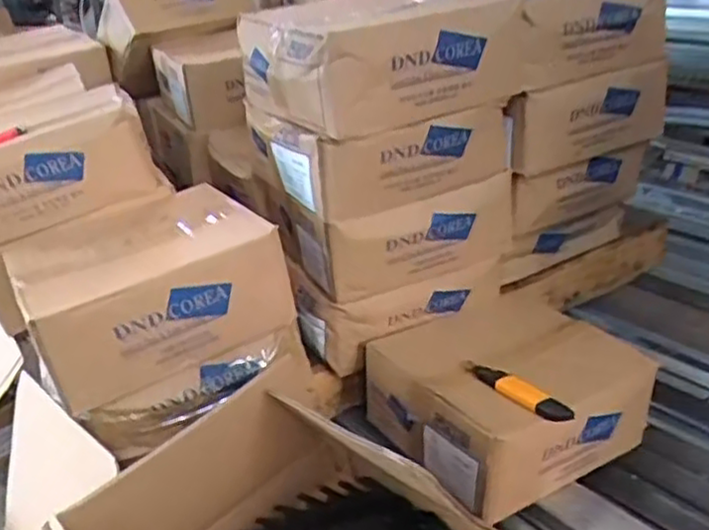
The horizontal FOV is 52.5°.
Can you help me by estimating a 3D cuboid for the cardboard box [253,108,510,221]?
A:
[{"bbox_3d":[0.046,-0.186,1.134,0.346,0.119,0.248,-18,28,-28],"label":"cardboard box"}]

